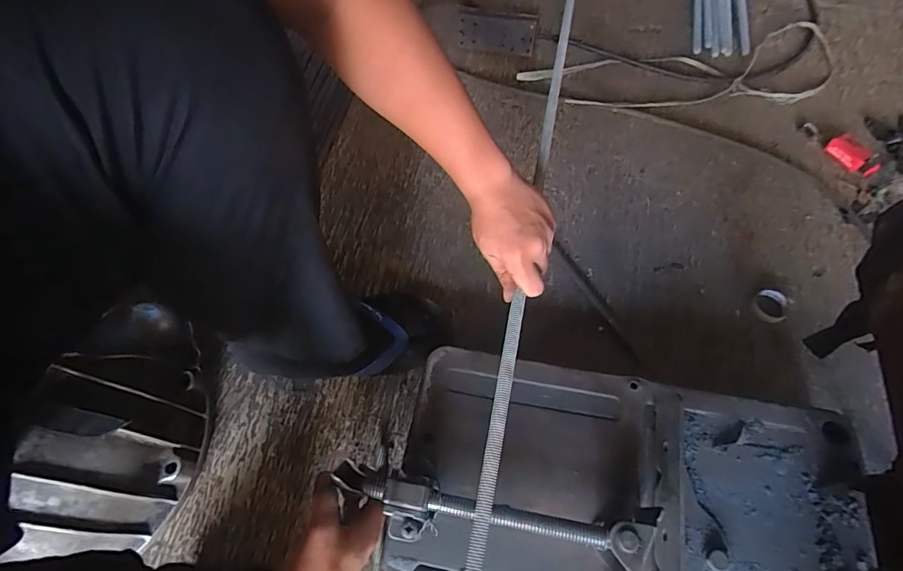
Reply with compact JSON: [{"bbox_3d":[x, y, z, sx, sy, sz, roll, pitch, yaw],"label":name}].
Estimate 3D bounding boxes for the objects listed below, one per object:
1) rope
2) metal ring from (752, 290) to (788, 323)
[{"bbox_3d":[0.391,-0.345,0.778,0.531,0.012,0.158,-9,59,-3],"label":"rope"},{"bbox_3d":[0.410,0.026,0.598,0.039,0.015,0.046,30,65,18],"label":"metal ring"}]

